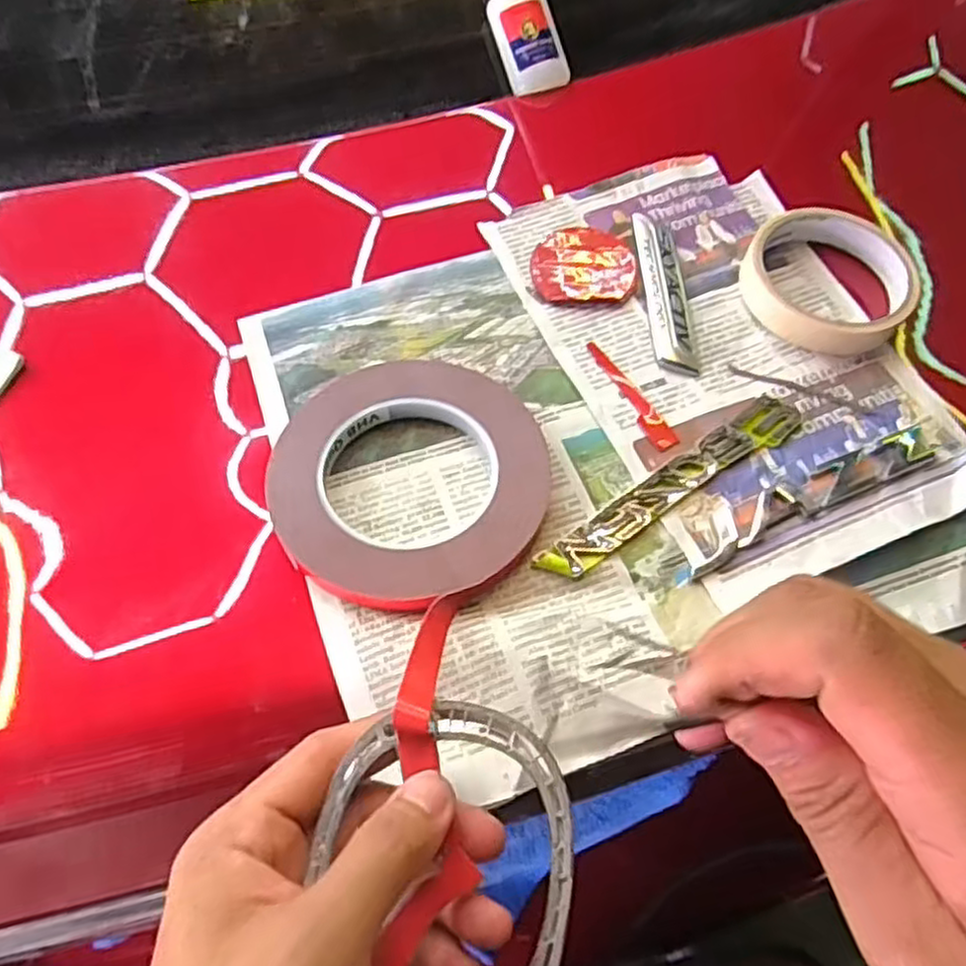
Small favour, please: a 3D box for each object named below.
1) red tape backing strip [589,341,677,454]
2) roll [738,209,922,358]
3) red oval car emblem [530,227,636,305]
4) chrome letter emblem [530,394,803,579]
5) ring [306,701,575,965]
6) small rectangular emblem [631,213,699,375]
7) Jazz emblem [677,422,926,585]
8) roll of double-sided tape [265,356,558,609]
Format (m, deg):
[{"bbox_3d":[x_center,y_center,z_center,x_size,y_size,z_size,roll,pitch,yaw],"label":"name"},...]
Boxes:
[{"bbox_3d":[0.075,-0.046,0.372,0.012,0.004,0.073,-21,63,-9],"label":"red tape backing strip"},{"bbox_3d":[0.186,-0.111,0.393,0.087,0.019,0.086,-1,61,1],"label":"roll"},{"bbox_3d":[0.056,-0.121,0.412,0.056,0.004,0.053,-3,61,0],"label":"red oval car emblem"},{"bbox_3d":[0.091,0.000,0.341,0.151,0.007,0.021,-34,65,-16],"label":"chrome letter emblem"},{"bbox_3d":[-0.010,0.123,0.234,0.080,0.007,0.101,-11,61,-4],"label":"ring"},{"bbox_3d":[0.098,-0.106,0.401,0.020,0.006,0.111,-3,61,0],"label":"small rectangular emblem"},{"bbox_3d":[0.147,0.003,0.338,0.149,0.004,0.026,-25,63,-11],"label":"Jazz emblem"},{"bbox_3d":[-0.033,-0.003,0.339,0.122,0.018,0.123,-1,61,1],"label":"roll of double-sided tape"}]

